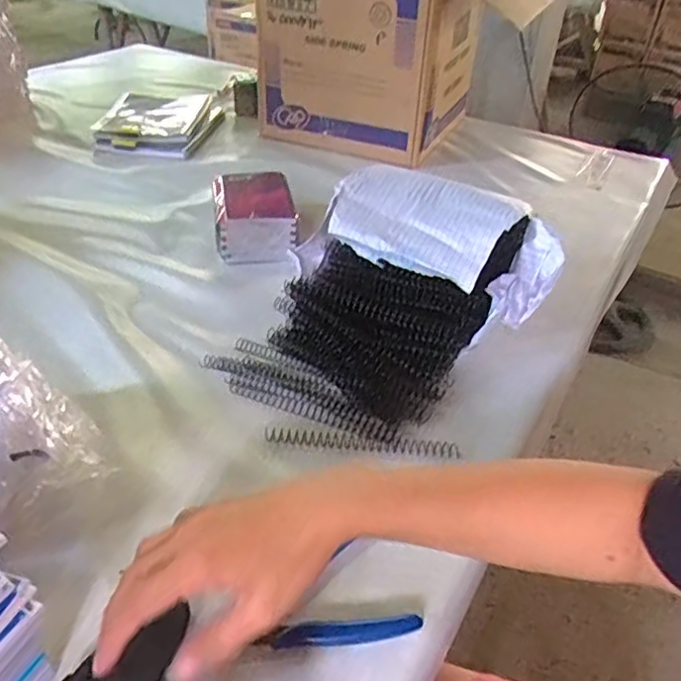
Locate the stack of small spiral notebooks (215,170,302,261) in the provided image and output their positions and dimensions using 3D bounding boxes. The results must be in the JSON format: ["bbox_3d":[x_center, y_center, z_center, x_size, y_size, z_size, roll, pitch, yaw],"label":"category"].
[{"bbox_3d":[-0.106,-0.156,0.770,0.094,0.057,0.134,-5,39,-9],"label":"stack of small spiral notebooks"}]

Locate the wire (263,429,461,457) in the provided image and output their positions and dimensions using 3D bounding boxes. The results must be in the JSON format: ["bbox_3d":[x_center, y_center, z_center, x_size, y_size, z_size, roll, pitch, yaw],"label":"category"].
[{"bbox_3d":[0.018,0.084,0.512,0.160,0.009,0.015,4,38,3],"label":"wire"}]

